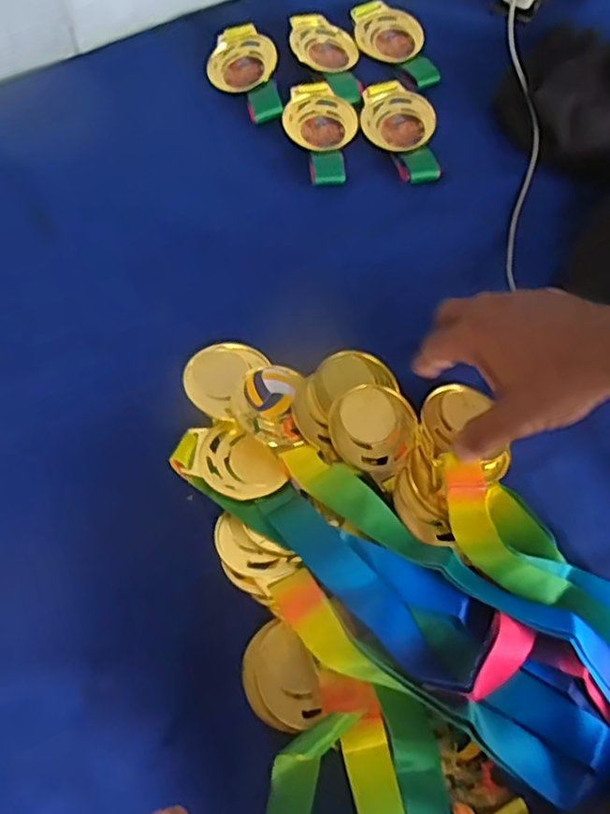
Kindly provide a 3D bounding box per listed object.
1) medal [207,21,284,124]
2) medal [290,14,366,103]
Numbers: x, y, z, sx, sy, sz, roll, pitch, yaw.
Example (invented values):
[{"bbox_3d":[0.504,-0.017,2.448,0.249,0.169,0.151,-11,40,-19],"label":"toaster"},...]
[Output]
[{"bbox_3d":[-0.055,-0.299,0.569,0.060,0.012,0.109,-4,66,-5],"label":"medal"},{"bbox_3d":[0.024,-0.325,0.587,0.056,0.007,0.112,-23,69,-13],"label":"medal"}]

